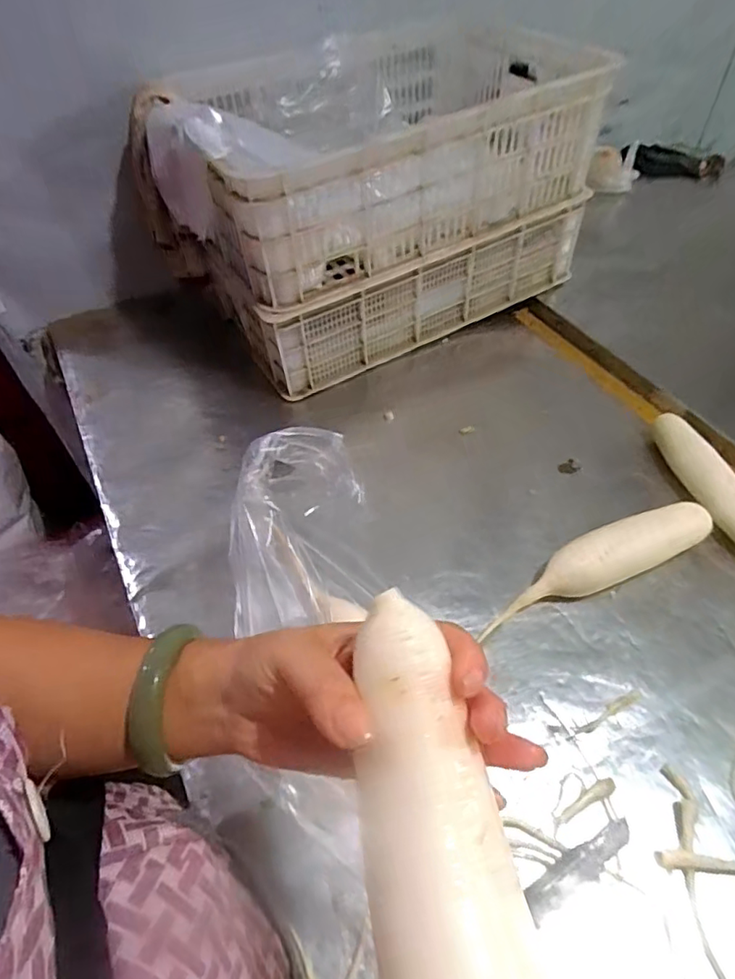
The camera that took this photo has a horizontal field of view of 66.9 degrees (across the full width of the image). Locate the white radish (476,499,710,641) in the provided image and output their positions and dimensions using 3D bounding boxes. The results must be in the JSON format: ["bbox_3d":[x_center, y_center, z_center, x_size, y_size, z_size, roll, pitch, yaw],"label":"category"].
[{"bbox_3d":[0.264,0.081,0.646,0.289,0.066,0.057,-17,52,-14],"label":"white radish"}]

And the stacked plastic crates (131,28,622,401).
[{"bbox_3d":[0.010,-0.431,0.886,0.589,0.352,0.317,-29,56,-22],"label":"stacked plastic crates"}]

